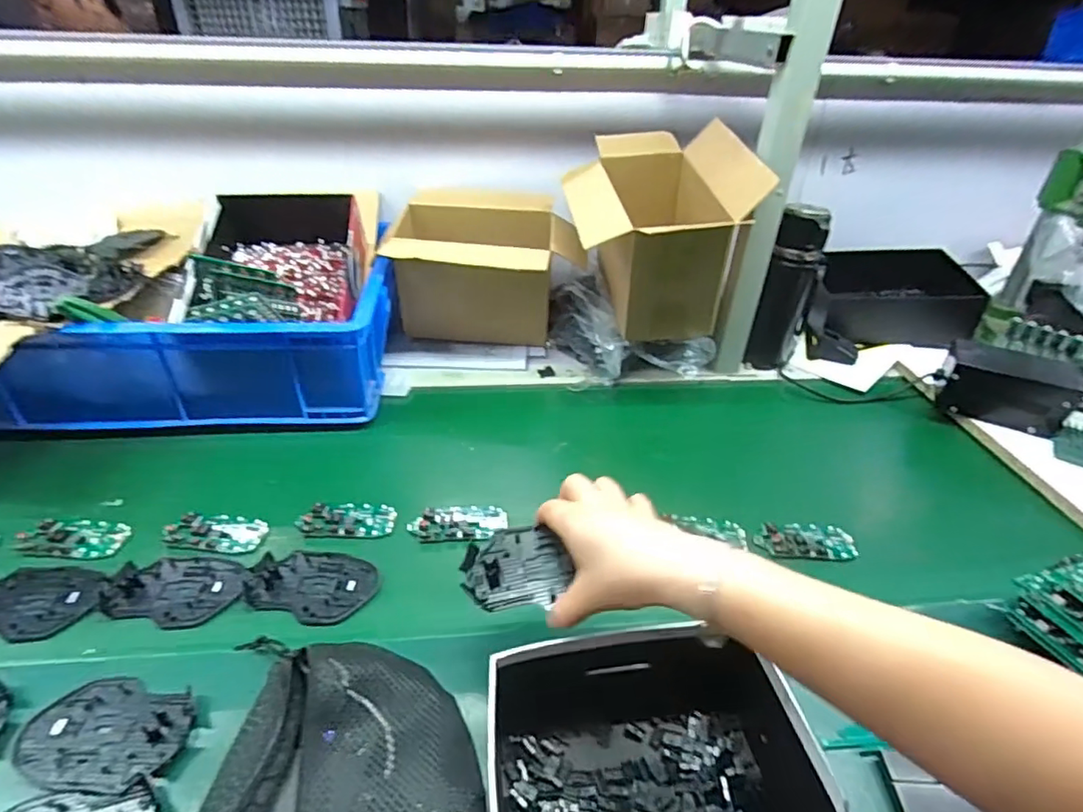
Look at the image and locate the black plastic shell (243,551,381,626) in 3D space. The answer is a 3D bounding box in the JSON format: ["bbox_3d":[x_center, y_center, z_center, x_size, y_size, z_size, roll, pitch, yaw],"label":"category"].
[{"bbox_3d":[-0.211,0.164,0.526,0.112,0.008,0.072,11,36,9],"label":"black plastic shell"}]

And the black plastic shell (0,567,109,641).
[{"bbox_3d":[-0.453,0.171,0.500,0.118,0.010,0.070,7,35,3],"label":"black plastic shell"}]

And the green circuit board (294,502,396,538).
[{"bbox_3d":[-0.203,0.116,0.588,0.096,0.011,0.048,0,35,-7],"label":"green circuit board"}]

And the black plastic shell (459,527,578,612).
[{"bbox_3d":[-0.019,0.122,0.432,0.078,0.019,0.064,2,35,-3],"label":"black plastic shell"}]

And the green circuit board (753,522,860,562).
[{"bbox_3d":[0.274,0.139,0.586,0.097,0.011,0.047,5,35,3],"label":"green circuit board"}]

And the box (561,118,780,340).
[{"bbox_3d":[0.152,-0.244,0.796,0.227,0.223,0.271,1,35,-3],"label":"box"}]

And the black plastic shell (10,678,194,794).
[{"bbox_3d":[-0.314,0.234,0.407,0.112,0.013,0.073,8,35,5],"label":"black plastic shell"}]

